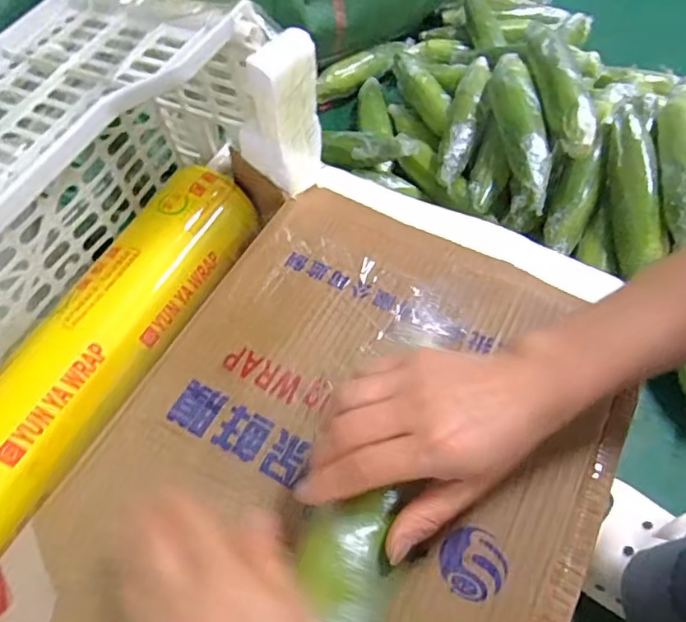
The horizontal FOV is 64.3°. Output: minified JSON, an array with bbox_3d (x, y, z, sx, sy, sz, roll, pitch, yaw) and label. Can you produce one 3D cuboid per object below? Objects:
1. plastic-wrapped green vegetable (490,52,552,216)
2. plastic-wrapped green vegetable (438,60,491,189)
[{"bbox_3d":[0.225,-0.240,0.700,0.062,0.047,0.240,0,59,2],"label":"plastic-wrapped green vegetable"},{"bbox_3d":[0.178,-0.284,0.801,0.048,0.059,0.260,13,60,10],"label":"plastic-wrapped green vegetable"}]

